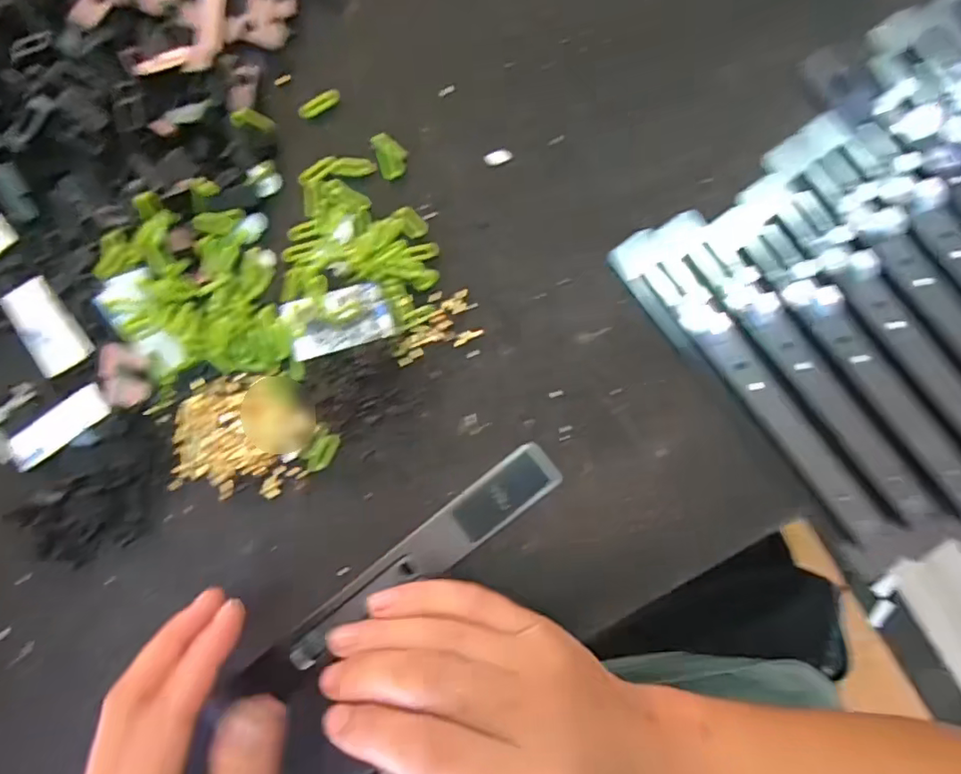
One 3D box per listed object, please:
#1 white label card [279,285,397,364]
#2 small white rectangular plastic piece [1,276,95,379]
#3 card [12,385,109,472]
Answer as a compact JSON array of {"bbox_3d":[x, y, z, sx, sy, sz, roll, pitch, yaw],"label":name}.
[{"bbox_3d":[-0.074,-0.035,0.287,0.052,0.005,0.031,-14,86,-1],"label":"white label card"},{"bbox_3d":[-0.235,-0.032,0.296,0.027,0.004,0.049,-33,93,-5],"label":"small white rectangular plastic piece"},{"bbox_3d":[-0.222,0.021,0.289,0.056,0.008,0.020,-36,86,1],"label":"card"}]

